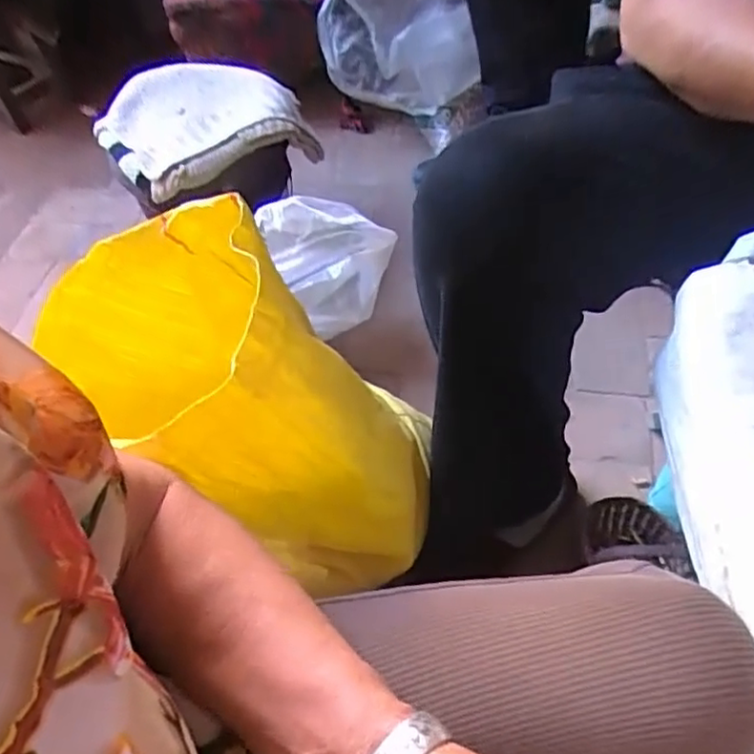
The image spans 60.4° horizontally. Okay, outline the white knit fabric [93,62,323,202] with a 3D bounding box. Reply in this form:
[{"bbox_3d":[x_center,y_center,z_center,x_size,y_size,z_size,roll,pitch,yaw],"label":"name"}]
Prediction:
[{"bbox_3d":[-0.259,-0.371,0.940,0.255,0.066,0.244,-37,58,-21],"label":"white knit fabric"}]

